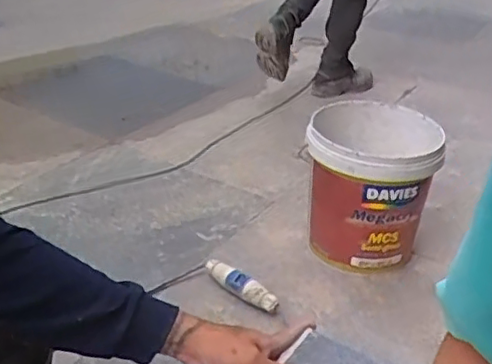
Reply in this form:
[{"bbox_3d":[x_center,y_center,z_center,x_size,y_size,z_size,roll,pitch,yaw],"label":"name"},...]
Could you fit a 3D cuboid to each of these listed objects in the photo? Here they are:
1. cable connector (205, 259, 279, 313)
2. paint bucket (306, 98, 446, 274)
[{"bbox_3d":[-0.013,0.214,1.345,0.181,0.031,0.051,32,39,34],"label":"cable connector"},{"bbox_3d":[0.273,0.010,1.451,0.290,0.287,0.262,7,27,1],"label":"paint bucket"}]

